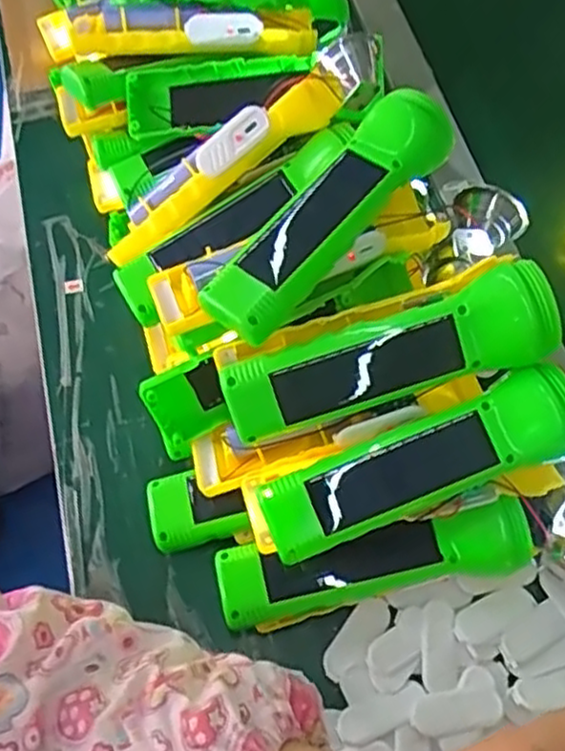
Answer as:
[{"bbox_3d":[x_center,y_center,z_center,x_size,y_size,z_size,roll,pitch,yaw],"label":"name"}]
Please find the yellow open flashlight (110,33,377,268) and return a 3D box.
[{"bbox_3d":[-0.028,-0.133,0.424,0.188,0.034,0.039,-34,67,11],"label":"yellow open flashlight"}]

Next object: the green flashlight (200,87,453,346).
[{"bbox_3d":[0.025,-0.087,0.372,0.045,0.031,0.162,41,67,15],"label":"green flashlight"}]

